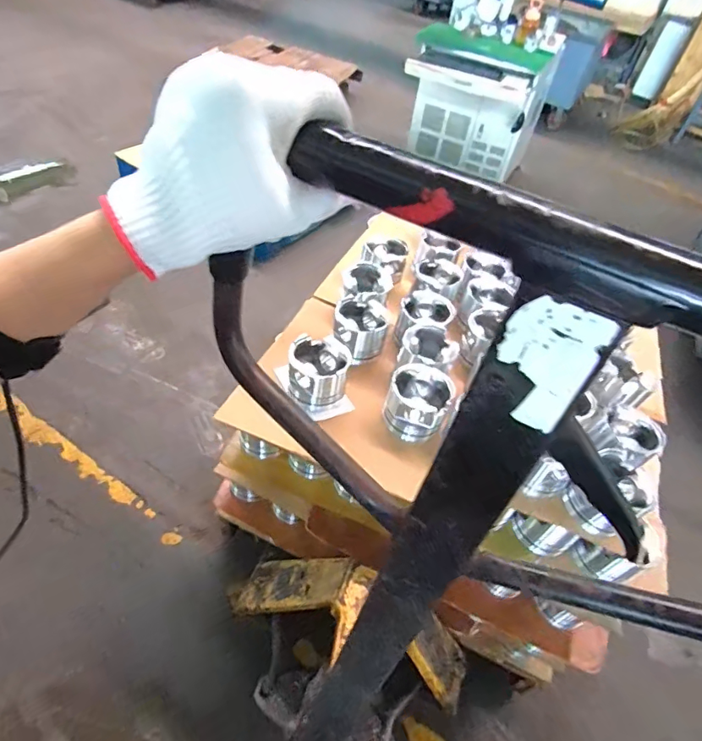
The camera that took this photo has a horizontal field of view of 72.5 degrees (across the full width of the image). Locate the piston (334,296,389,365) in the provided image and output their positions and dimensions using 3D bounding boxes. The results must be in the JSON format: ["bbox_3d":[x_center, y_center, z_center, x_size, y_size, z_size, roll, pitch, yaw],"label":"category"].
[{"bbox_3d":[0.021,-0.090,1.002,0.106,0.085,0.129,9,47,1],"label":"piston"}]

